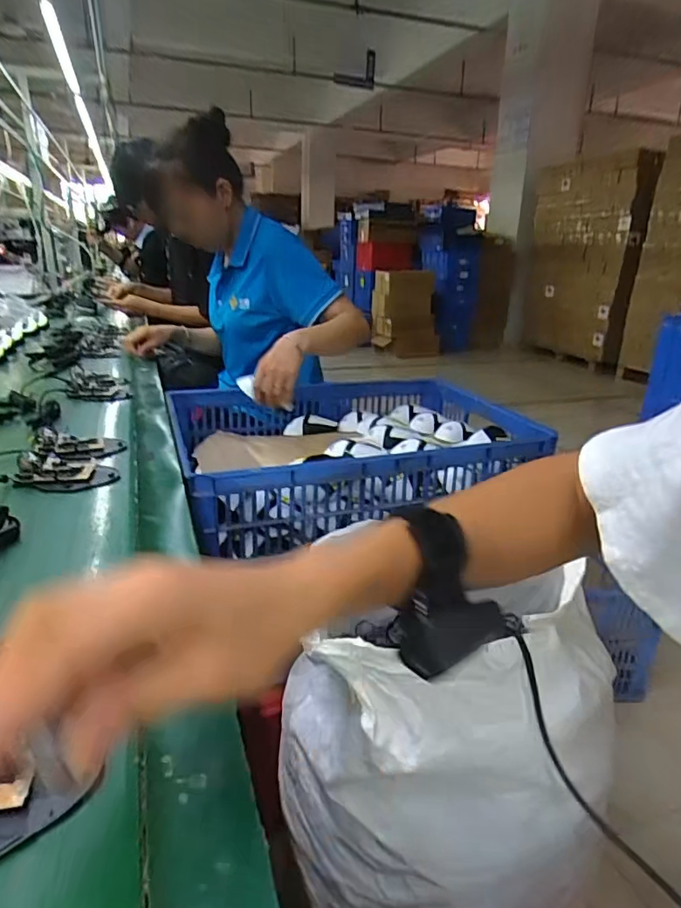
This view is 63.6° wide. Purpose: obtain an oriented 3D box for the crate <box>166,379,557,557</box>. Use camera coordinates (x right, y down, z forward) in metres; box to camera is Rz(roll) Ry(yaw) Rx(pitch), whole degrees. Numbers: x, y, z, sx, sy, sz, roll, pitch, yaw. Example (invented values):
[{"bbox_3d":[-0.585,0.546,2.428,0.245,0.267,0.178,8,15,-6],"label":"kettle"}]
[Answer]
[{"bbox_3d":[0.008,0.003,1.090,0.630,0.183,0.490,-5,23,-19],"label":"crate"}]

